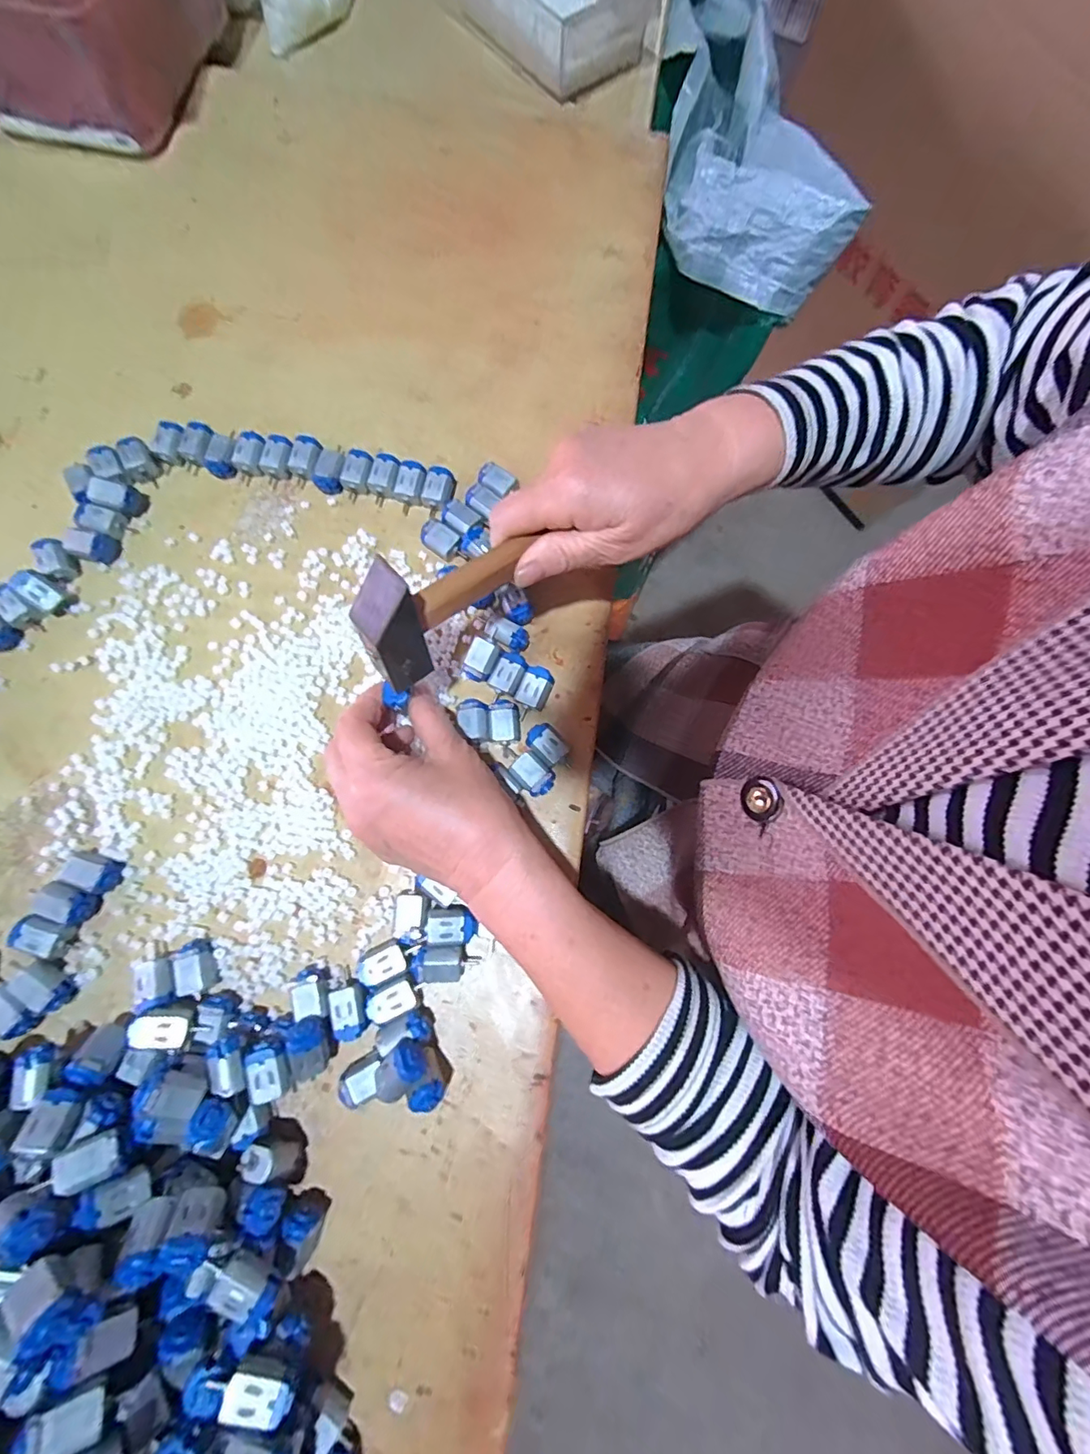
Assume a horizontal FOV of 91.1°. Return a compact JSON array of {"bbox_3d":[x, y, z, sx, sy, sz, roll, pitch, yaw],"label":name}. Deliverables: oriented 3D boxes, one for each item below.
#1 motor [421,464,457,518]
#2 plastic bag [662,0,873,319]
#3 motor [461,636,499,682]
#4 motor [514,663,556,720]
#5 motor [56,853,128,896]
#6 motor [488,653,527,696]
[{"bbox_3d":[-0.075,-0.167,0.380,0.022,0.016,0.030,17,76,2],"label":"motor"},{"bbox_3d":[0.165,-0.526,0.473,0.126,0.064,0.324,-6,76,-3],"label":"plastic bag"},{"bbox_3d":[-0.042,-0.043,0.349,0.018,0.020,0.025,22,76,4],"label":"motor"},{"bbox_3d":[-0.007,-0.022,0.347,0.020,0.015,0.034,23,76,4],"label":"motor"},{"bbox_3d":[-0.266,0.085,0.313,0.030,0.015,0.019,17,76,3],"label":"motor"},{"bbox_3d":[-0.023,-0.034,0.351,0.019,0.016,0.025,31,77,6],"label":"motor"}]

